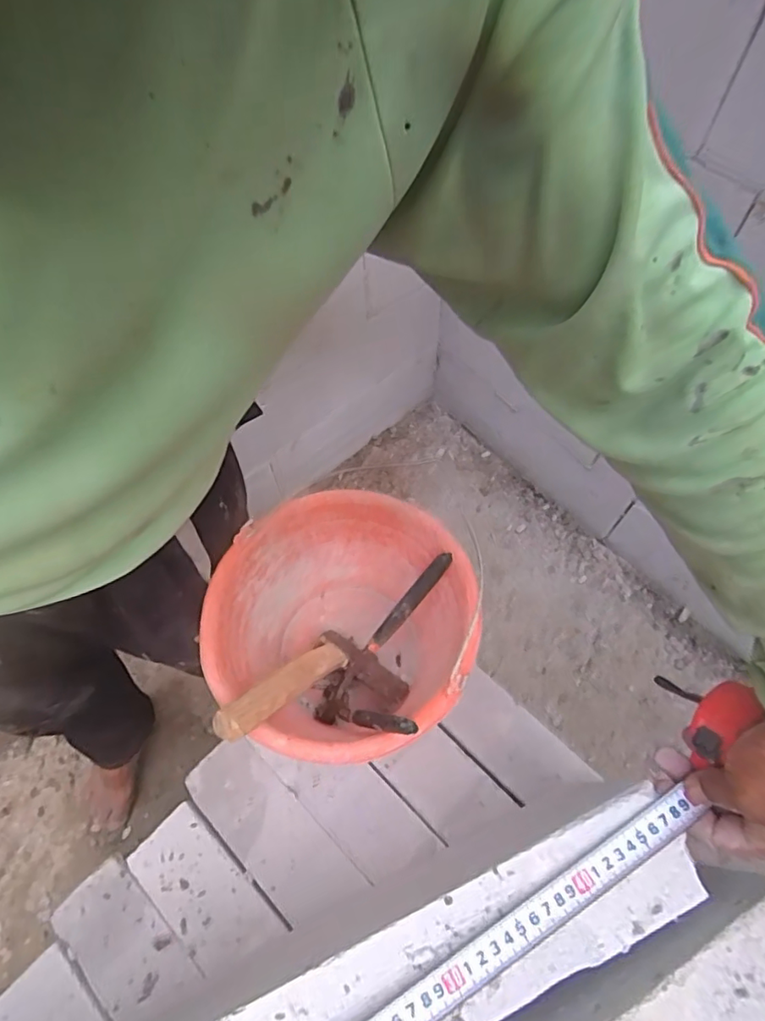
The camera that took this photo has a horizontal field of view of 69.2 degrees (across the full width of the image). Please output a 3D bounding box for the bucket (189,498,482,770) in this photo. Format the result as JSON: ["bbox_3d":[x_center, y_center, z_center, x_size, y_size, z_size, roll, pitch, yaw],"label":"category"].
[{"bbox_3d":[-0.034,0.129,0.564,0.231,0.191,0.233,-1,60,2],"label":"bucket"}]

